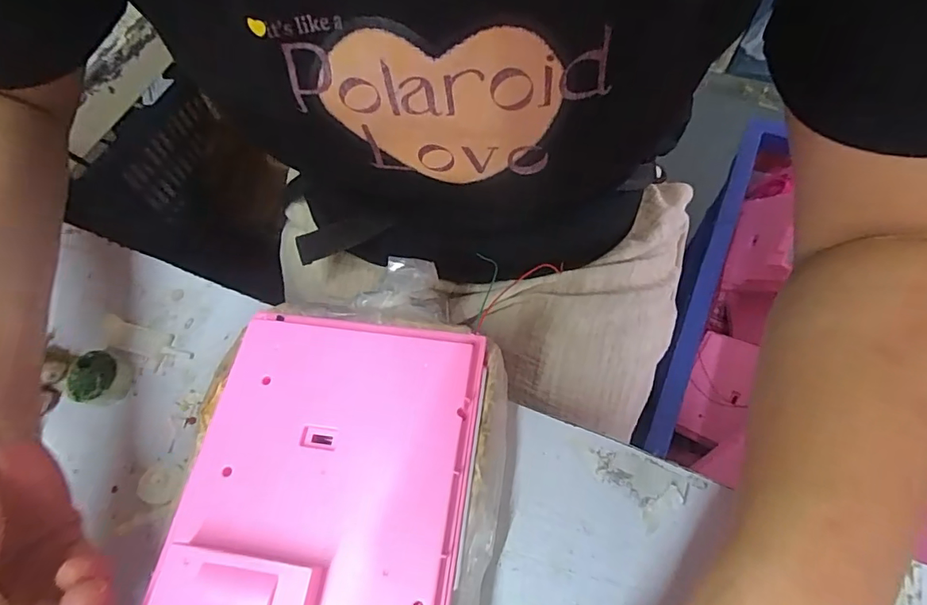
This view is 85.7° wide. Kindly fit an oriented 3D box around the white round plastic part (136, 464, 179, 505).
[{"bbox_3d":[-0.173,0.102,0.283,0.027,0.004,0.020,-2,54,17],"label":"white round plastic part"}]

